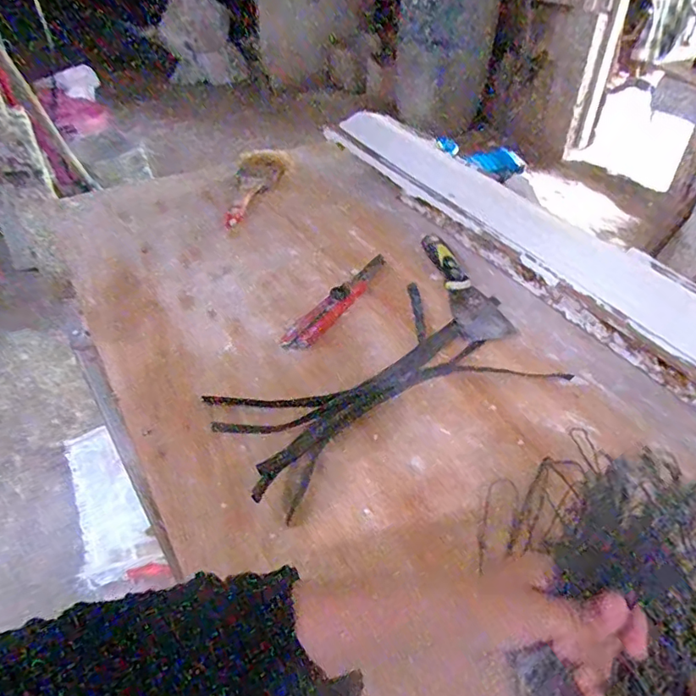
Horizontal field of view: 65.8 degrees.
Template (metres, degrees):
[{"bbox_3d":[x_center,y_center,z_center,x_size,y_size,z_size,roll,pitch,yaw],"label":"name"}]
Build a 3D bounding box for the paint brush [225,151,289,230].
[{"bbox_3d":[-0.131,-0.239,0.787,0.068,0.025,0.212,1,44,1],"label":"paint brush"}]

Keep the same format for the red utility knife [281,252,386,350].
[{"bbox_3d":[-0.006,-0.059,0.607,0.035,0.013,0.191,26,50,24],"label":"red utility knife"}]

